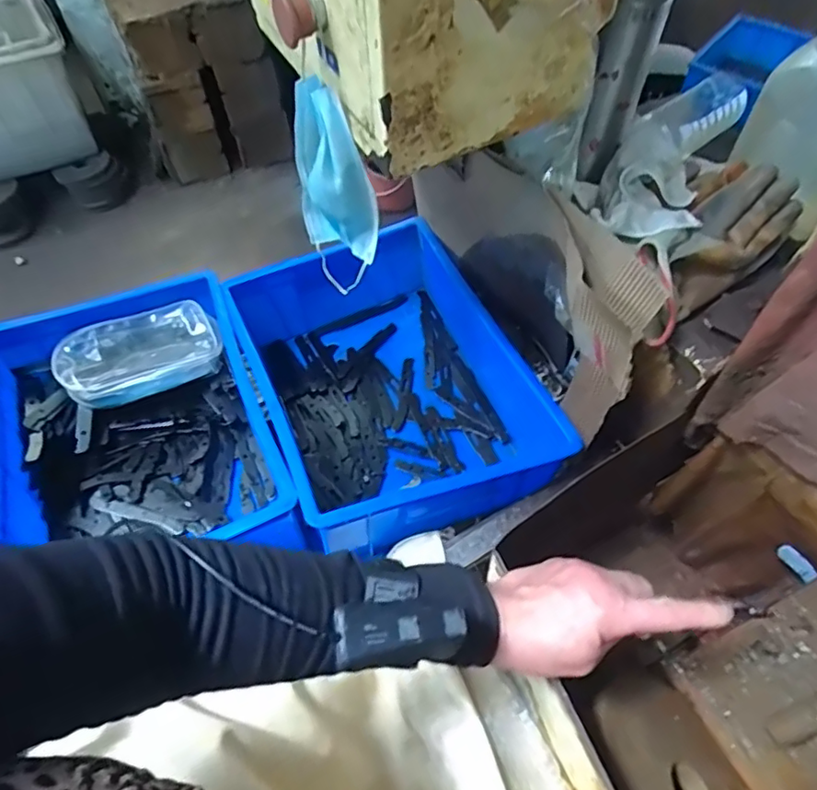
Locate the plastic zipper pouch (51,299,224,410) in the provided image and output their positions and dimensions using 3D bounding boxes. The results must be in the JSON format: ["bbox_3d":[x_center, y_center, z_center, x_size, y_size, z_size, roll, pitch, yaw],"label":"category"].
[{"bbox_3d":[-0.347,-0.055,0.743,0.194,0.052,0.110,-22,59,-14],"label":"plastic zipper pouch"}]

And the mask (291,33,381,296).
[{"bbox_3d":[-0.075,-0.196,0.545,0.092,0.199,0.040,36,63,22],"label":"mask"}]

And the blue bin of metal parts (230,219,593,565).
[{"bbox_3d":[-0.033,-0.022,0.746,0.313,0.150,0.427,-17,58,-11],"label":"blue bin of metal parts"}]

